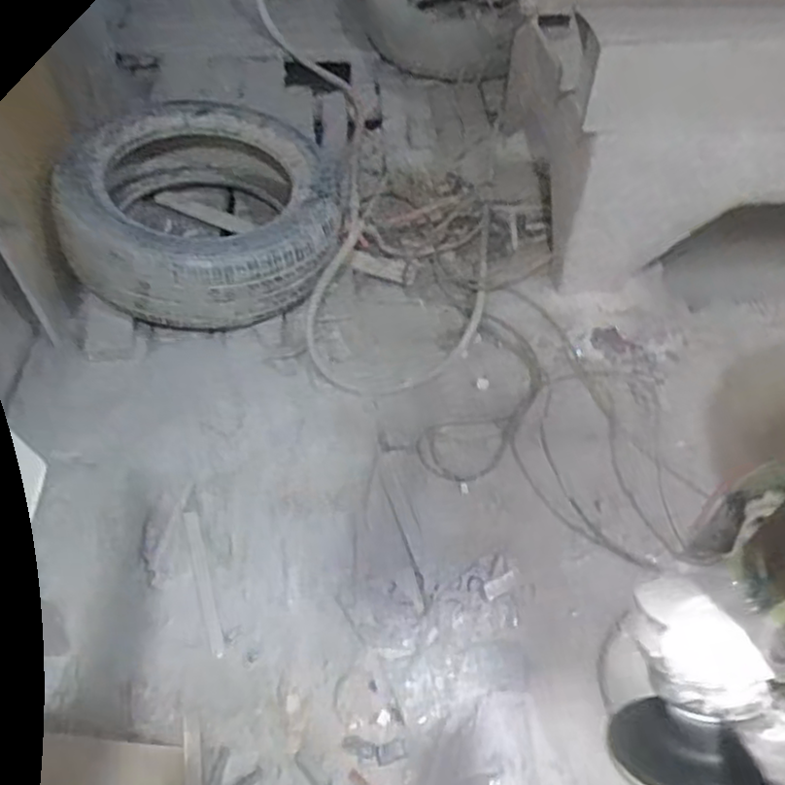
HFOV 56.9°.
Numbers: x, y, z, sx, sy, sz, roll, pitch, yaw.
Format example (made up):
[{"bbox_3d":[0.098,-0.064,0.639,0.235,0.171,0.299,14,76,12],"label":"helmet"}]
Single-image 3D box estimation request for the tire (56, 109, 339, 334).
[{"bbox_3d":[-0.389,-0.391,1.541,0.549,0.220,0.543,-2,49,-6],"label":"tire"}]

